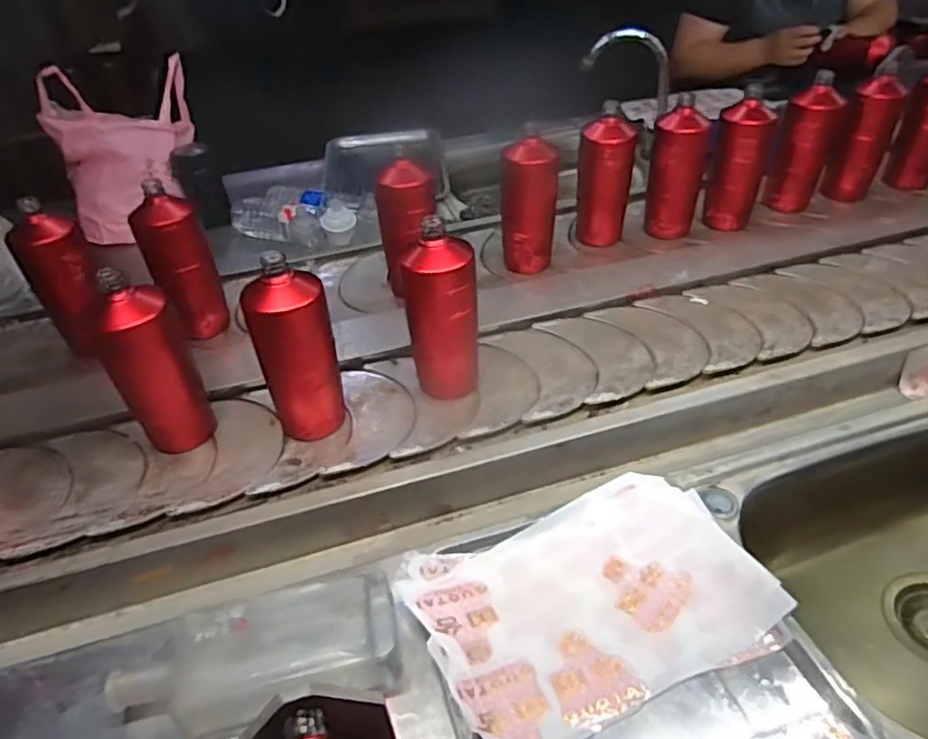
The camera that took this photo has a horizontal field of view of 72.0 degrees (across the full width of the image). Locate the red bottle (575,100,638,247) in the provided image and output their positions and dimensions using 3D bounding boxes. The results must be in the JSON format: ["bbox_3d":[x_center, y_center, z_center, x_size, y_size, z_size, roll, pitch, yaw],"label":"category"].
[{"bbox_3d":[0.212,-0.287,0.978,0.076,0.188,0.066,26,49,32],"label":"red bottle"}]

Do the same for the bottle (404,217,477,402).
[{"bbox_3d":[-0.026,-0.055,0.719,0.075,0.198,0.070,16,45,24],"label":"bottle"}]

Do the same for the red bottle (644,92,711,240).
[{"bbox_3d":[0.326,-0.302,0.986,0.075,0.177,0.065,28,51,34],"label":"red bottle"}]

